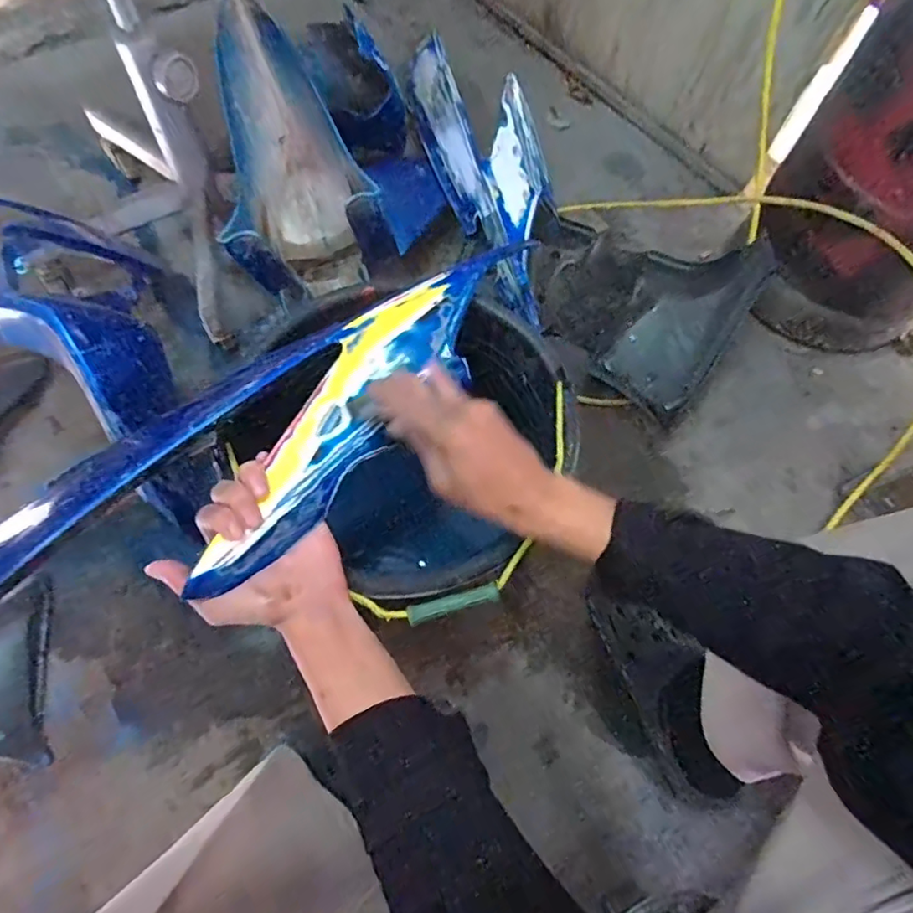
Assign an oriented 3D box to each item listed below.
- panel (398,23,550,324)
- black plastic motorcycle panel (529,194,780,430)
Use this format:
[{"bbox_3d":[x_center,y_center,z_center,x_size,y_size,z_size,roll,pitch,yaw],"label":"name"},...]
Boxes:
[{"bbox_3d":[0.046,-0.473,0.889,0.154,0.078,0.660,-13,66,-8],"label":"panel"},{"bbox_3d":[0.262,-0.248,0.846,0.321,0.133,0.283,38,69,14],"label":"black plastic motorcycle panel"}]

